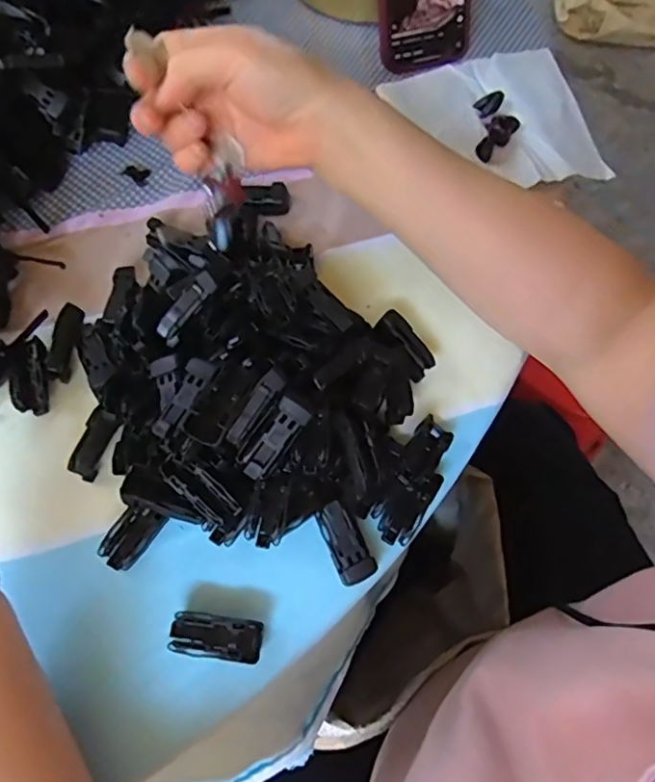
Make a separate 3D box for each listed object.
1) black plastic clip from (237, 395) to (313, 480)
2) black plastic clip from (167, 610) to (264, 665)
[{"bbox_3d":[-0.028,0.024,0.302,0.019,0.010,0.043,36,89,13],"label":"black plastic clip"},{"bbox_3d":[-0.058,0.127,0.305,0.047,0.013,0.020,9,66,0],"label":"black plastic clip"}]

